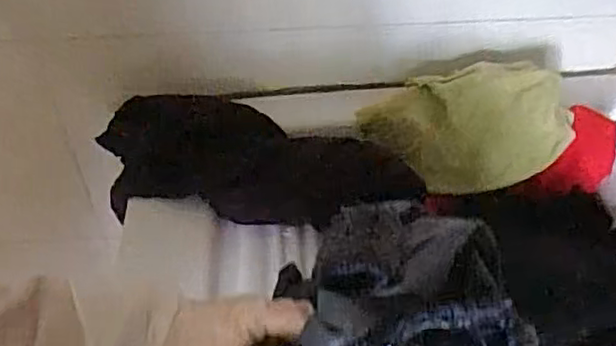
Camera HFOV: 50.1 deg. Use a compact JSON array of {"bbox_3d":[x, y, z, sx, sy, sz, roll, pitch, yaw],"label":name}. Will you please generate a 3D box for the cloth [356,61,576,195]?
[{"bbox_3d":[0.148,-0.037,0.624,0.181,0.112,0.036,-11,15,13],"label":"cloth"}]

